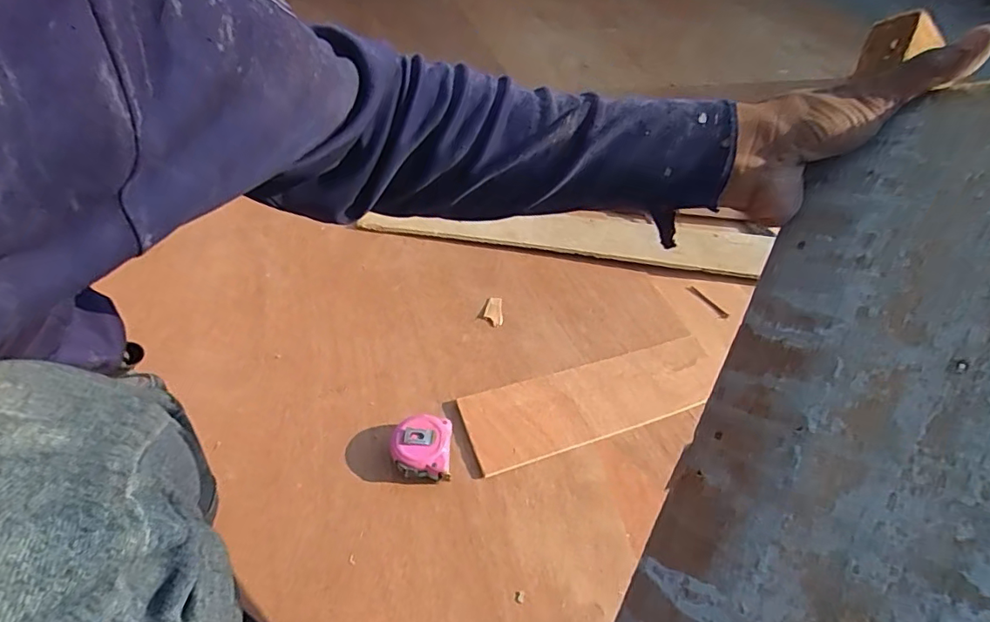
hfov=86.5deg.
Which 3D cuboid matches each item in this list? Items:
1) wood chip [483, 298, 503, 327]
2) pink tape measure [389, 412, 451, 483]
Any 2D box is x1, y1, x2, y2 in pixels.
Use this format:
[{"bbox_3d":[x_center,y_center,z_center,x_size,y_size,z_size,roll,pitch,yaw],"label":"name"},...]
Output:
[{"bbox_3d":[-0.002,0.001,0.746,0.026,0.010,0.046,-1,50,-5],"label":"wood chip"},{"bbox_3d":[-0.081,0.153,0.587,0.064,0.034,0.066,2,49,-3],"label":"pink tape measure"}]

